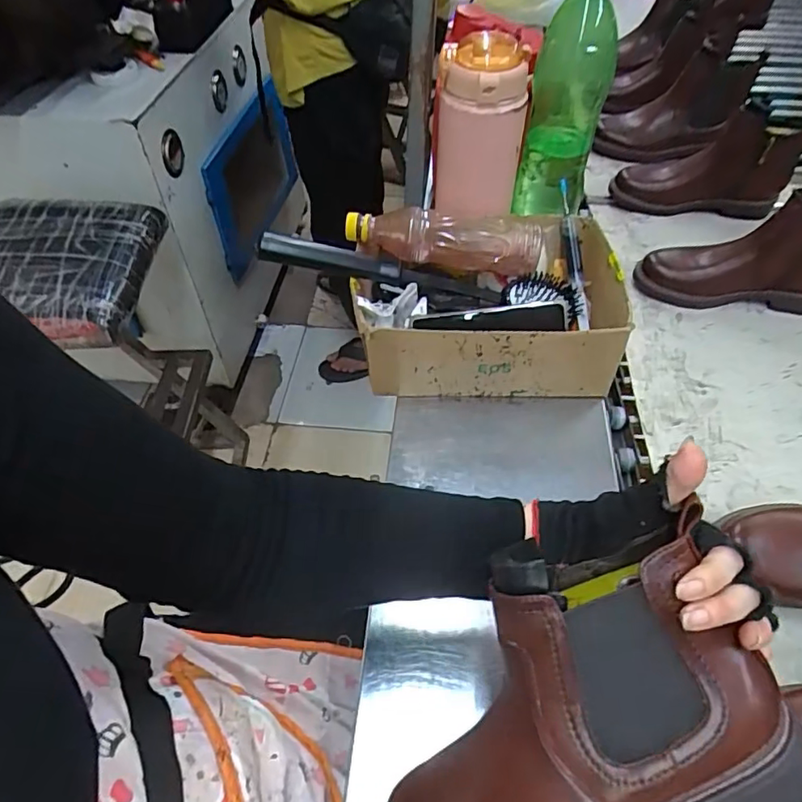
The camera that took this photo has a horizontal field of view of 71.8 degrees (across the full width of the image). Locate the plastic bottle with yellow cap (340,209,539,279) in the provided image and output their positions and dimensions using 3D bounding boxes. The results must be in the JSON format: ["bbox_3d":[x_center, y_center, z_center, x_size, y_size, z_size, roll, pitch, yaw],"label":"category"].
[{"bbox_3d":[0.051,-0.186,0.627,0.222,0.053,0.053,5,52,6],"label":"plastic bottle with yellow cap"}]

